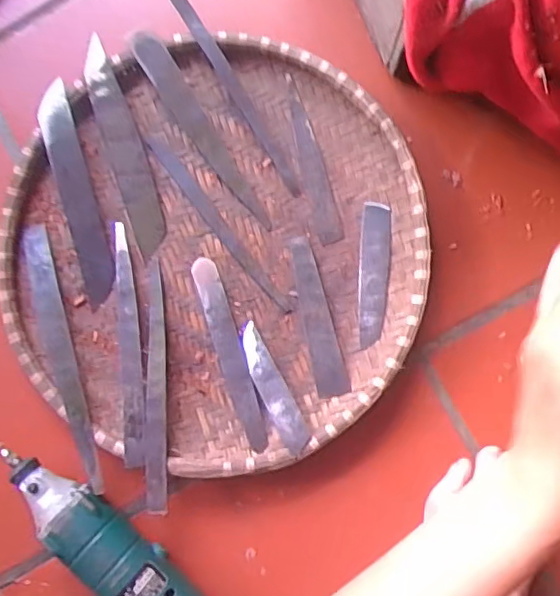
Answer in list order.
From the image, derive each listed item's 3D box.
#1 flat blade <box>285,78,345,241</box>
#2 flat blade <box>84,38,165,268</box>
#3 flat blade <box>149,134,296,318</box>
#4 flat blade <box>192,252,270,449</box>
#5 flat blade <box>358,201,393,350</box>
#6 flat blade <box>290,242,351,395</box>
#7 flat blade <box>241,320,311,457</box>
[{"bbox_3d":[0.025,-0.110,0.455,0.020,0.004,0.134,-15,90,7],"label":"flat blade"},{"bbox_3d":[-0.123,-0.120,0.456,0.029,0.007,0.169,-17,94,-4],"label":"flat blade"},{"bbox_3d":[-0.050,-0.060,0.459,0.019,0.008,0.178,-35,86,1],"label":"flat blade"},{"bbox_3d":[-0.039,0.045,0.450,0.021,0.006,0.157,-18,87,2],"label":"flat blade"},{"bbox_3d":[0.074,-0.018,0.444,0.024,0.004,0.112,4,88,3],"label":"flat blade"},{"bbox_3d":[0.029,0.015,0.449,0.024,0.004,0.128,-13,87,3],"label":"flat blade"},{"bbox_3d":[-0.007,0.071,0.444,0.021,0.009,0.107,-27,72,4],"label":"flat blade"}]

